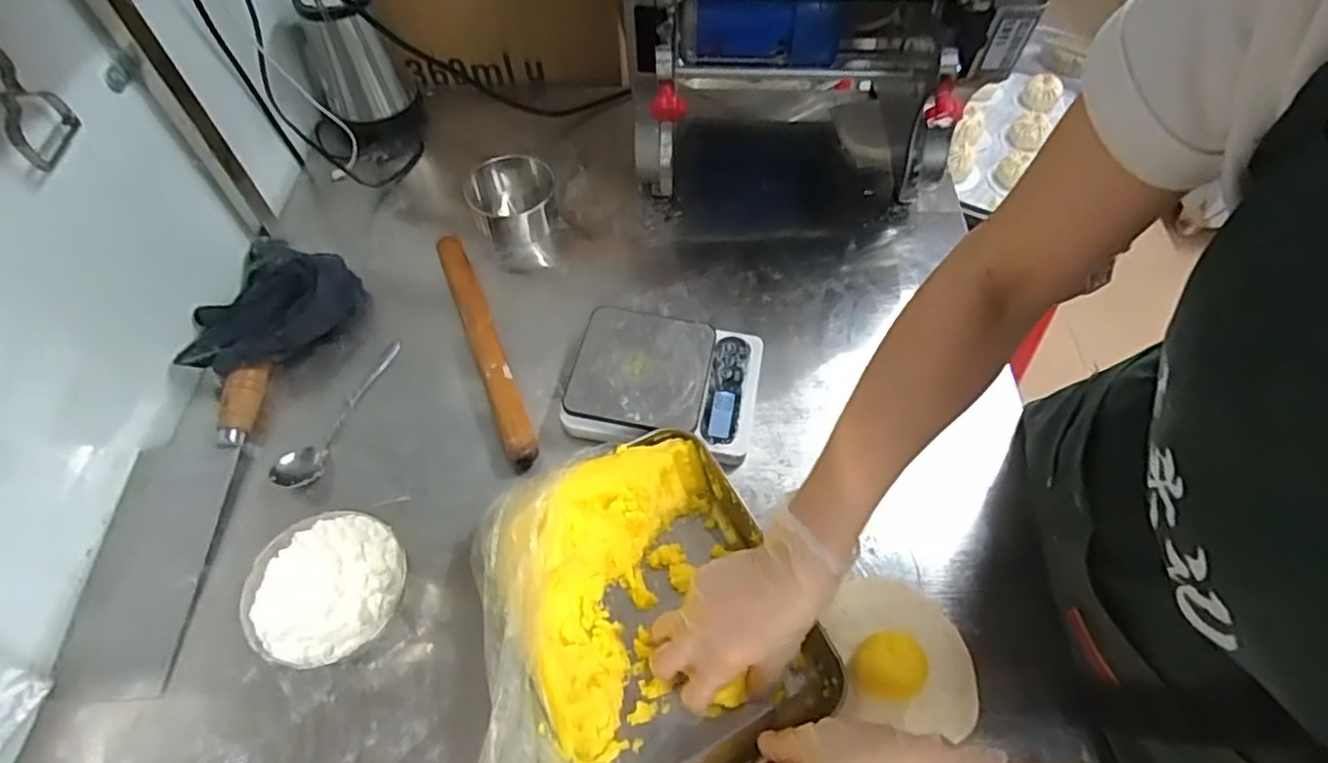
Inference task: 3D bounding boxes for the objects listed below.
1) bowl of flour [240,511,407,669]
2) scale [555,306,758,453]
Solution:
[{"bbox_3d":[-0.259,0.166,0.528,0.111,0.049,0.113,0,57,0],"label":"bowl of flour"},{"bbox_3d":[0.001,-0.001,0.639,0.173,0.041,0.131,6,58,4],"label":"scale"}]

